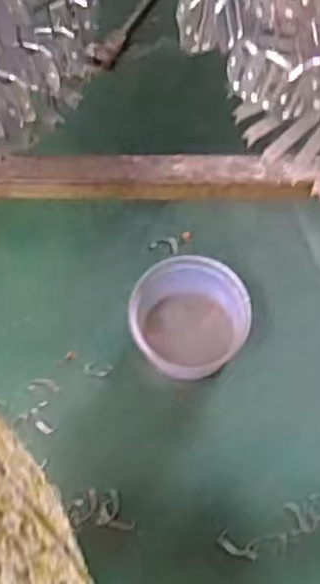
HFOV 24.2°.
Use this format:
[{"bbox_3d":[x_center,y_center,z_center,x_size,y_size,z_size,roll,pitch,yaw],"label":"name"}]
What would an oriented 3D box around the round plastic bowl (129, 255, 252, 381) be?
[{"bbox_3d":[0.028,0.026,0.751,0.106,0.064,0.111,-1,65,3],"label":"round plastic bowl"}]

